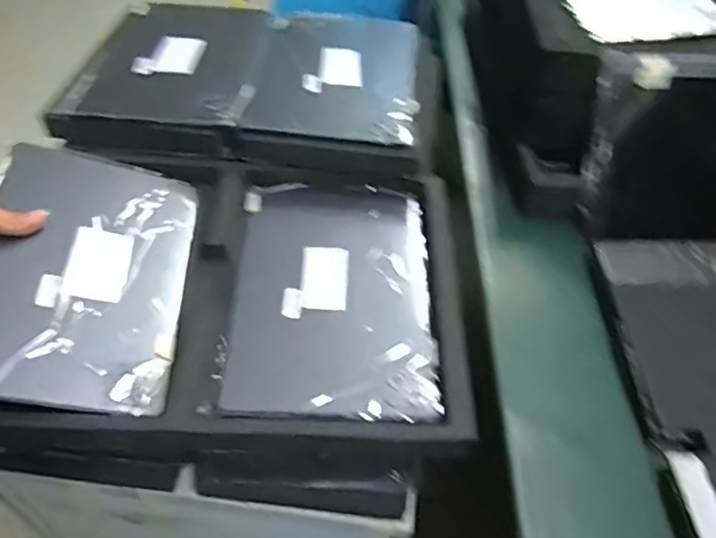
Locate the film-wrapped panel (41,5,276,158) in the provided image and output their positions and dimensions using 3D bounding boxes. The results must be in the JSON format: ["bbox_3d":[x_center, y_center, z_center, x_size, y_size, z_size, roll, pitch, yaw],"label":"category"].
[{"bbox_3d":[-0.212,-0.227,0.677,0.199,0.039,0.269,3,50,-2],"label":"film-wrapped panel"}]

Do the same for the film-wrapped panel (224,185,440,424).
[{"bbox_3d":[-0.022,0.017,0.530,0.166,0.015,0.258,2,50,-3],"label":"film-wrapped panel"}]

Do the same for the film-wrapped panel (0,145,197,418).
[{"bbox_3d":[-0.227,-0.004,0.488,0.165,0.012,0.250,13,45,-19],"label":"film-wrapped panel"}]

